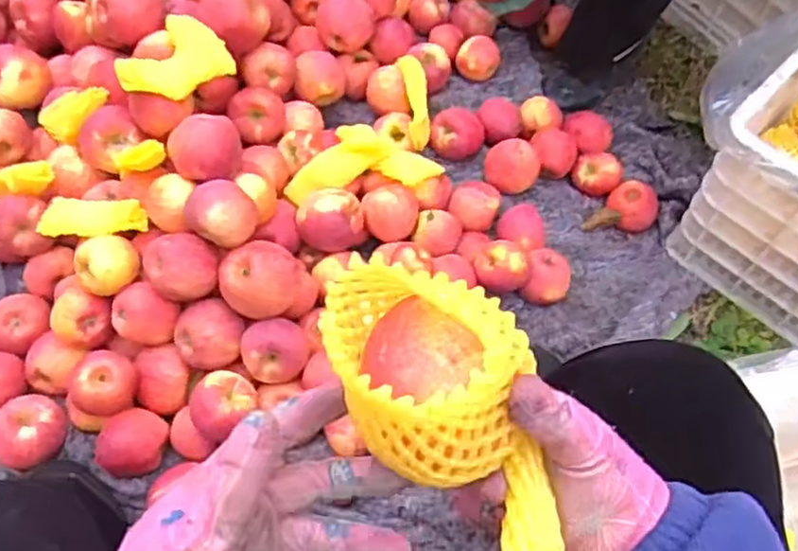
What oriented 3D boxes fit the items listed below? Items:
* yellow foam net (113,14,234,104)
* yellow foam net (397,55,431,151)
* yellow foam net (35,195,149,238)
[{"bbox_3d":[-0.295,-0.285,0.864,0.135,0.043,0.150,-24,66,-12],"label":"yellow foam net"},{"bbox_3d":[0.026,-0.263,1.018,0.036,0.029,0.148,-6,84,-3],"label":"yellow foam net"},{"bbox_3d":[-0.379,-0.070,0.830,0.150,0.017,0.048,-1,85,18],"label":"yellow foam net"}]

